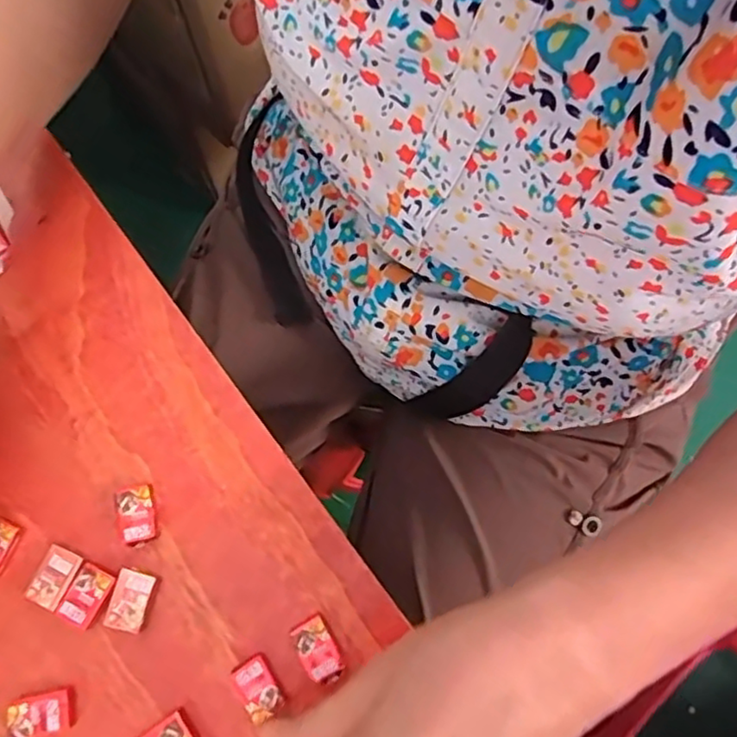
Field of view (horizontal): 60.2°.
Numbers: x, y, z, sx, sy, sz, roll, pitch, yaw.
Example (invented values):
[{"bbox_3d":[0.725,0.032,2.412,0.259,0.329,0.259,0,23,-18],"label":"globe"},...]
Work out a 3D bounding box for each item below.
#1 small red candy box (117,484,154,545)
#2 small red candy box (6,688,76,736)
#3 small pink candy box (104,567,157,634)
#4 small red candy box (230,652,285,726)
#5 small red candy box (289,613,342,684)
[{"bbox_3d":[-0.108,0.069,0.298,0.015,0.009,0.026,-10,76,-4],"label":"small red candy box"},{"bbox_3d":[-0.142,0.149,0.276,0.026,0.008,0.016,-8,76,-4],"label":"small red candy box"},{"bbox_3d":[-0.107,0.105,0.288,0.017,0.008,0.026,14,76,2],"label":"small pink candy box"},{"bbox_3d":[-0.050,0.141,0.281,0.018,0.009,0.024,-29,78,-9],"label":"small red candy box"},{"bbox_3d":[-0.023,0.126,0.286,0.017,0.009,0.026,-29,78,-8],"label":"small red candy box"}]

